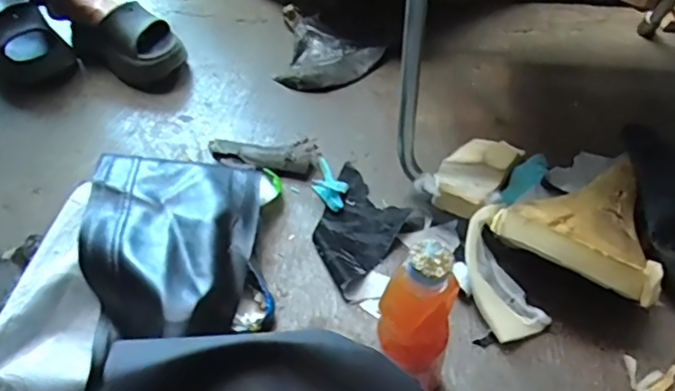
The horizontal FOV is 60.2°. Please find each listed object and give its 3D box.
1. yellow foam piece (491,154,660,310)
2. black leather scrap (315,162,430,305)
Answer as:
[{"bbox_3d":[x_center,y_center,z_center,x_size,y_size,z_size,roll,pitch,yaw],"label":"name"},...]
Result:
[{"bbox_3d":[0.293,0.012,0.660,0.181,0.049,0.198,25,54,22],"label":"yellow foam piece"},{"bbox_3d":[0.014,0.034,0.748,0.144,0.017,0.165,34,57,26],"label":"black leather scrap"}]

